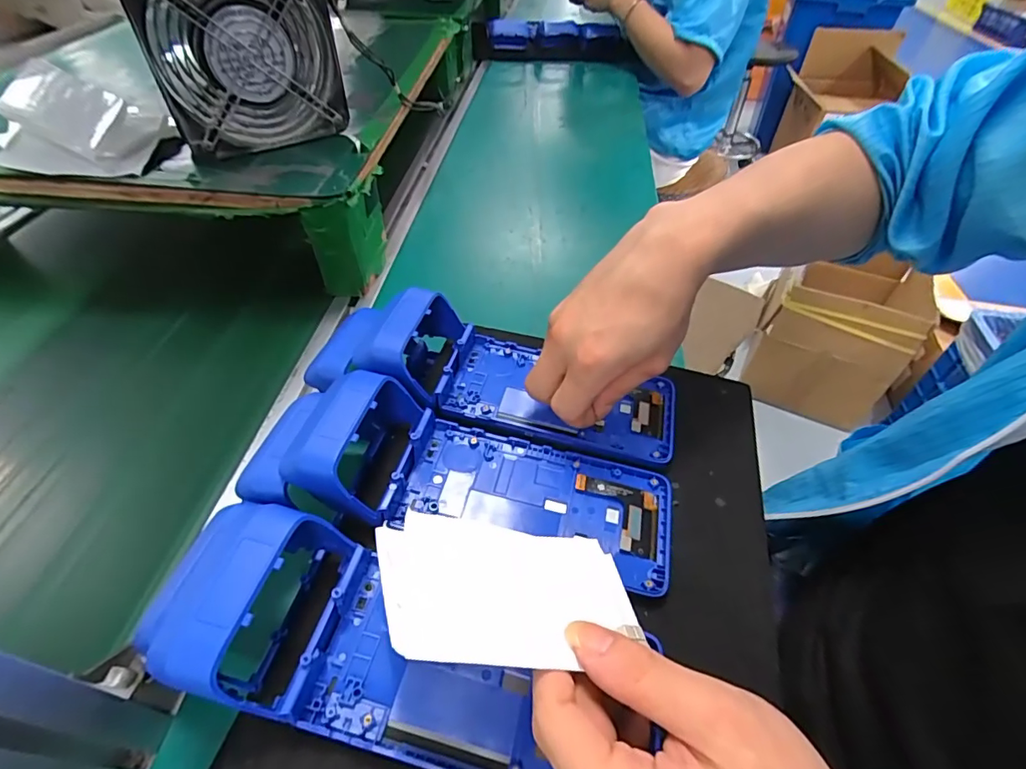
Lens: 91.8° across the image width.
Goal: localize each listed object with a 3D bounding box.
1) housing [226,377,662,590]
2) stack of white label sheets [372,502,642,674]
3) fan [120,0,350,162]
[{"bbox_3d":[-0.028,0.050,0.300,0.251,0.054,0.093,11,49,8],"label":"housing"},{"bbox_3d":[0.002,0.088,0.217,0.120,0.013,0.067,16,32,-28],"label":"stack of white label sheets"},{"bbox_3d":[-0.233,-0.294,0.437,0.155,0.146,0.056,-27,54,-24],"label":"fan"}]

